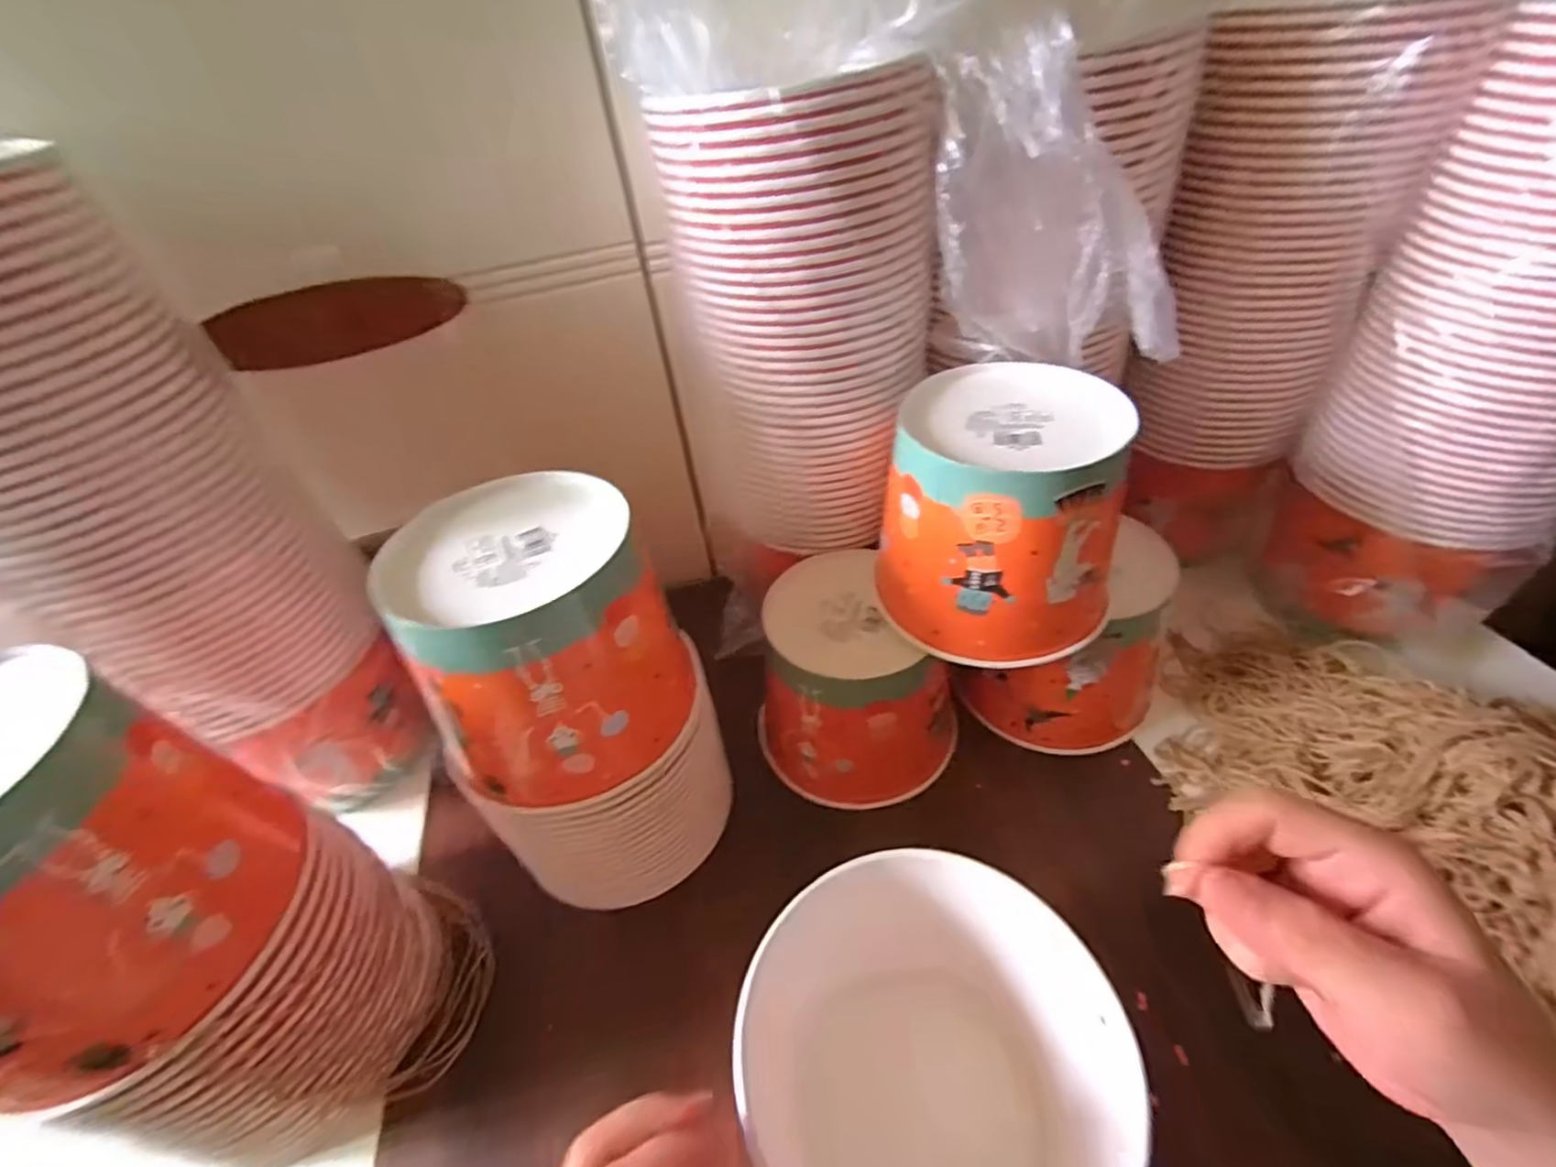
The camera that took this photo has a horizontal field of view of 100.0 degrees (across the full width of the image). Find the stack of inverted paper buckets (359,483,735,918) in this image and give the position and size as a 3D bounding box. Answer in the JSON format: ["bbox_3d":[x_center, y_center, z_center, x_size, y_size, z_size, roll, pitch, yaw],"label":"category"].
[{"bbox_3d":[-0.128,0.081,0.422,0.149,0.257,0.138,-26,47,-18],"label":"stack of inverted paper buckets"}]

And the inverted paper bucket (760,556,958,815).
[{"bbox_3d":[0.050,0.078,0.504,0.128,0.133,0.134,-4,44,4],"label":"inverted paper bucket"}]

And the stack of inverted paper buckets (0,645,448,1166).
[{"bbox_3d":[-0.307,0.174,0.329,0.143,0.270,0.140,13,47,21],"label":"stack of inverted paper buckets"}]

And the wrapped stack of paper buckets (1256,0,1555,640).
[{"bbox_3d":[0.497,-0.153,0.433,0.190,0.394,0.169,31,55,33],"label":"wrapped stack of paper buckets"}]

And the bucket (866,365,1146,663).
[{"bbox_3d":[0.143,-0.044,0.421,0.141,0.133,0.139,9,46,17],"label":"bucket"}]

